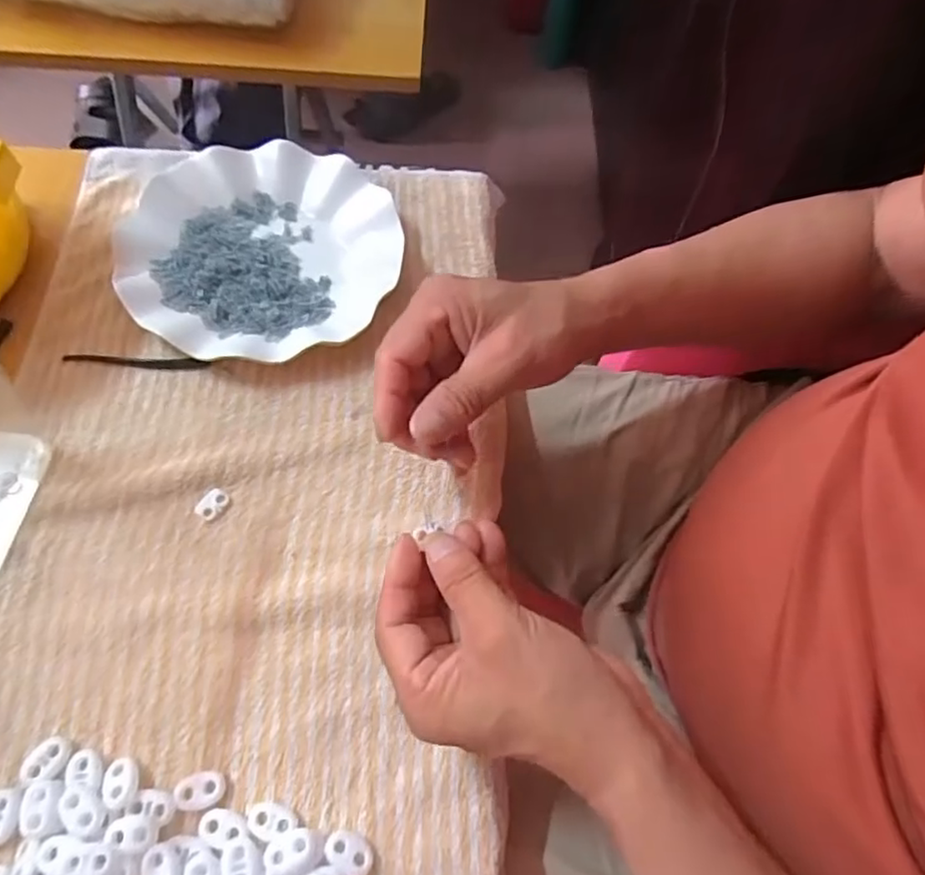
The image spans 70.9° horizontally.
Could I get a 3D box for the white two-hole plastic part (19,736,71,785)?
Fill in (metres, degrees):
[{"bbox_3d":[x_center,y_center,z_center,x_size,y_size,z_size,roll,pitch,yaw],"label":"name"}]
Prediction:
[{"bbox_3d":[-0.193,0.150,0.302,0.016,0.009,0.021,24,65,9],"label":"white two-hole plastic part"}]

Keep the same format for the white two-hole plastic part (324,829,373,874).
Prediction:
[{"bbox_3d":[-0.051,0.187,0.293,0.022,0.008,0.014,27,65,11],"label":"white two-hole plastic part"}]

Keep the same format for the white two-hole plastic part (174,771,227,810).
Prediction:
[{"bbox_3d":[-0.122,0.164,0.302,0.022,0.005,0.015,-9,64,-7],"label":"white two-hole plastic part"}]

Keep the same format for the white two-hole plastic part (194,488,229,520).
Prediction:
[{"bbox_3d":[-0.141,0.037,0.366,0.012,0.004,0.019,33,66,13],"label":"white two-hole plastic part"}]

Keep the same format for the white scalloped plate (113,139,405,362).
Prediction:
[{"bbox_3d":[-0.133,-0.129,0.441,0.176,0.023,0.183,1,63,-2],"label":"white scalloped plate"}]

